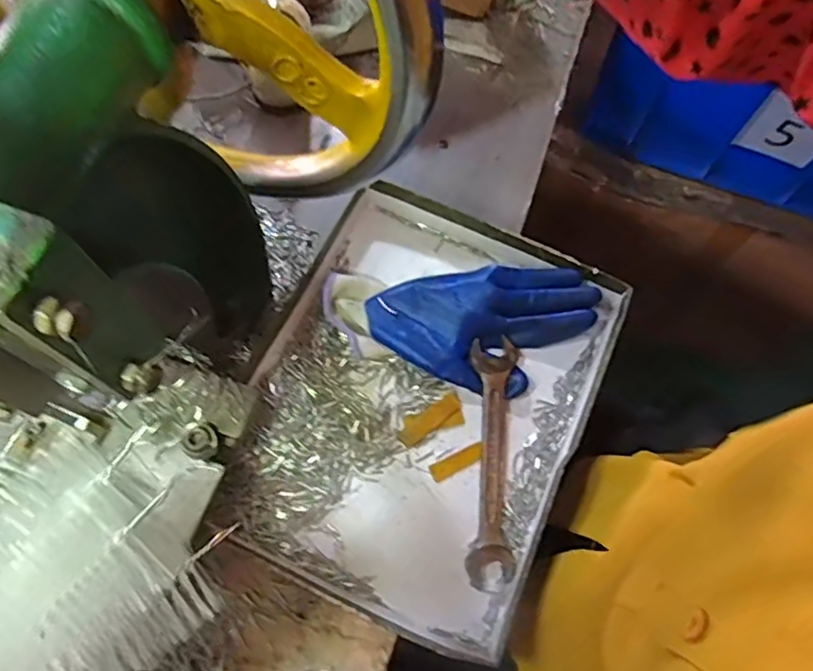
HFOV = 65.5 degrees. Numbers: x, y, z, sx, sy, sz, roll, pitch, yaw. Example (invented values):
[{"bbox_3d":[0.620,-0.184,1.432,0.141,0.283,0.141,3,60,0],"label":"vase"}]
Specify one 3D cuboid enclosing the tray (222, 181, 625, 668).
[{"bbox_3d":[0.010,0.047,0.478,0.235,0.034,0.294,23,73,8],"label":"tray"}]

